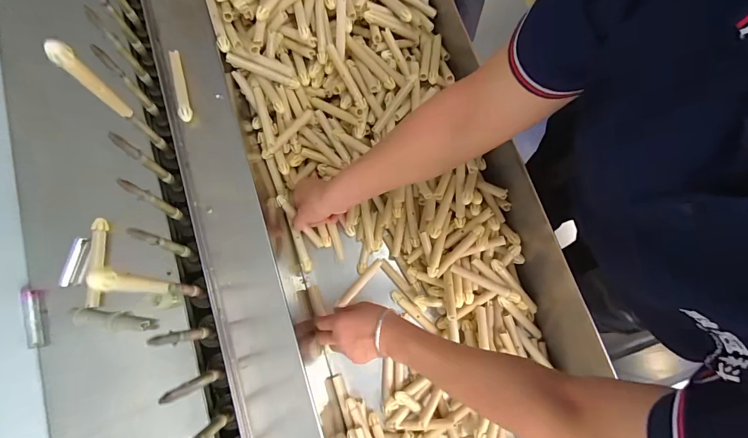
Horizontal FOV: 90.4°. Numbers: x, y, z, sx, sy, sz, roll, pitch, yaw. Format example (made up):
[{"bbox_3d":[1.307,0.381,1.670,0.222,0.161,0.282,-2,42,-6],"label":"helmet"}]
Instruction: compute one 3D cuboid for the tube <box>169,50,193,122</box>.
[{"bbox_3d":[-0.277,-0.189,0.534,0.017,0.021,0.110,-16,77,-4],"label":"tube"}]

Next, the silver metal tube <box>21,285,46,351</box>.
[{"bbox_3d":[-0.422,0.122,0.459,0.015,0.015,0.074,-18,78,-4],"label":"silver metal tube"}]

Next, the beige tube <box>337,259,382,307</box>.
[{"bbox_3d":[-0.023,0.107,0.618,0.015,0.017,0.099,43,75,9],"label":"beige tube"}]

